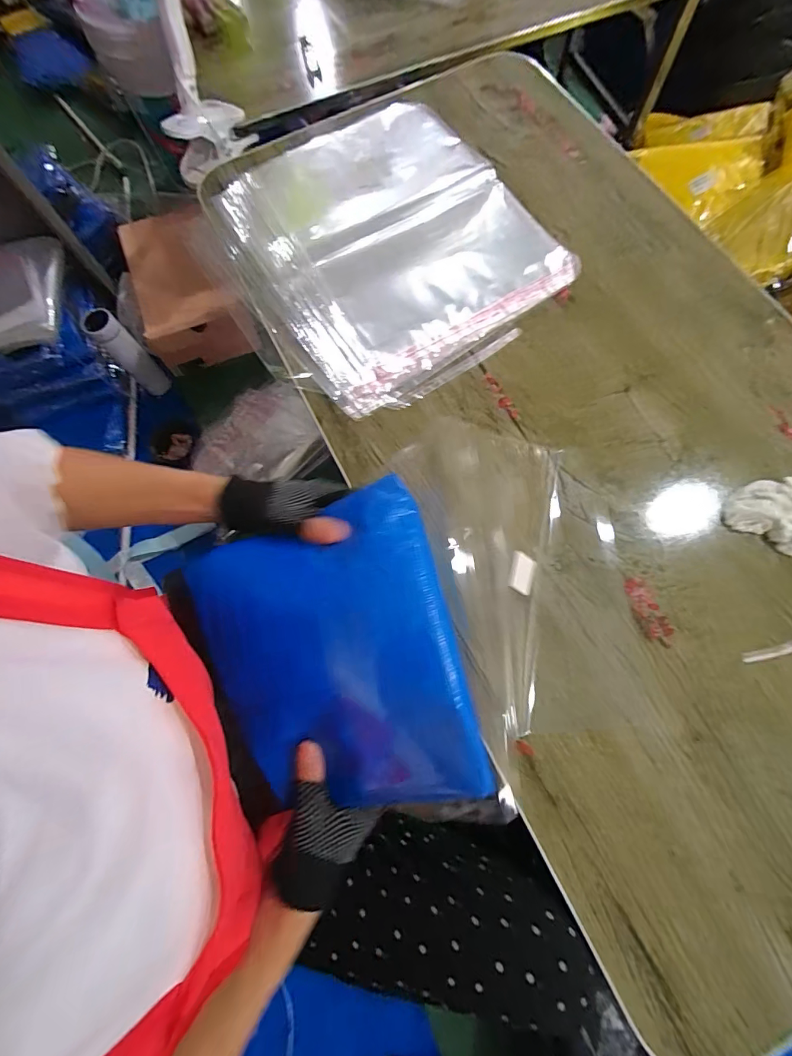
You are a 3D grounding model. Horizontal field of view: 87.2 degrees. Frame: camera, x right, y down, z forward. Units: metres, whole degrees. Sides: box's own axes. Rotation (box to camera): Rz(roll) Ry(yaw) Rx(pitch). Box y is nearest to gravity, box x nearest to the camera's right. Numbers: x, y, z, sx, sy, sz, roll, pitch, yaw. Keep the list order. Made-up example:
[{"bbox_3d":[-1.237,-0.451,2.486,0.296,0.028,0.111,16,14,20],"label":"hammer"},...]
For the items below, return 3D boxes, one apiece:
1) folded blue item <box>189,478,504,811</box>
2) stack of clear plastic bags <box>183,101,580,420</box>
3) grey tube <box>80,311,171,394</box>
[{"bbox_3d":[-0.061,0.106,0.341,0.227,0.026,0.233,-25,74,16],"label":"folded blue item"},{"bbox_3d":[-0.034,-0.397,0.578,0.416,0.022,0.464,-32,75,-8],"label":"stack of clear plastic bags"},{"bbox_3d":[-0.638,-0.419,0.998,0.070,0.228,0.073,-34,76,-6],"label":"grey tube"}]

